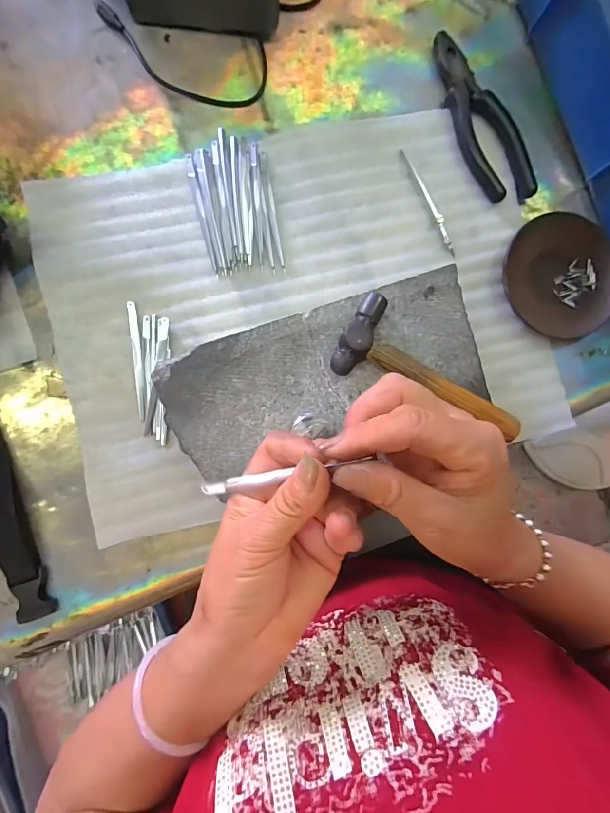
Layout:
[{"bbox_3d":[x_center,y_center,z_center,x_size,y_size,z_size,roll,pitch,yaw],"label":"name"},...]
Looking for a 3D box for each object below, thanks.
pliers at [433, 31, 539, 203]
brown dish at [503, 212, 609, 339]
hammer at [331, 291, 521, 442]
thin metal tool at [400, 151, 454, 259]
[{"bbox_3d":[0.162,-0.266,0.354,0.048,0.015,0.162,-27,91,-5],"label":"pliers"},{"bbox_3d":[0.243,-0.122,0.358,0.105,0.015,0.113,0,89,-5],"label":"brown dish"},{"bbox_3d":[0.099,-0.025,0.288,0.153,0.022,0.062,25,87,-4],"label":"hammer"},{"bbox_3d":[0.116,-0.190,0.353,0.011,0.007,0.107,-30,91,-4],"label":"thin metal tool"}]

